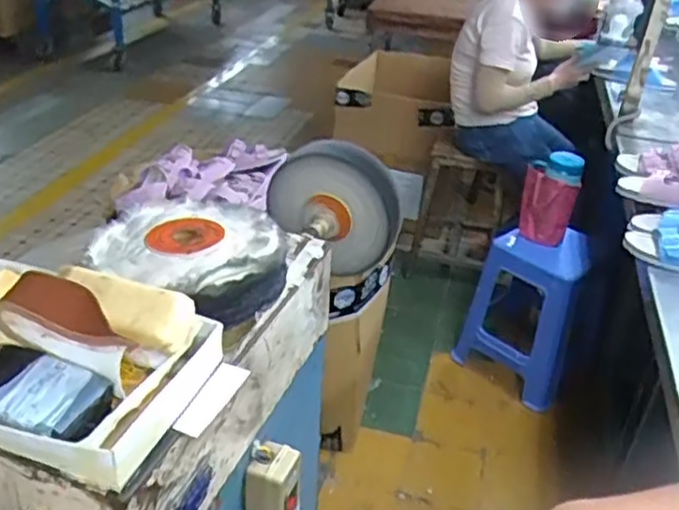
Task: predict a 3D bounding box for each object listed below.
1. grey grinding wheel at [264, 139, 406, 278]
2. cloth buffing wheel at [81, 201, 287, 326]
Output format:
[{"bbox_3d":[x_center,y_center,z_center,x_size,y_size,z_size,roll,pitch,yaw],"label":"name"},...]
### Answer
[{"bbox_3d":[-0.006,-0.076,1.139,0.232,0.201,0.092,35,42,-5],"label":"grey grinding wheel"},{"bbox_3d":[-0.174,0.000,0.801,0.223,0.062,0.234,-1,31,0],"label":"cloth buffing wheel"}]

